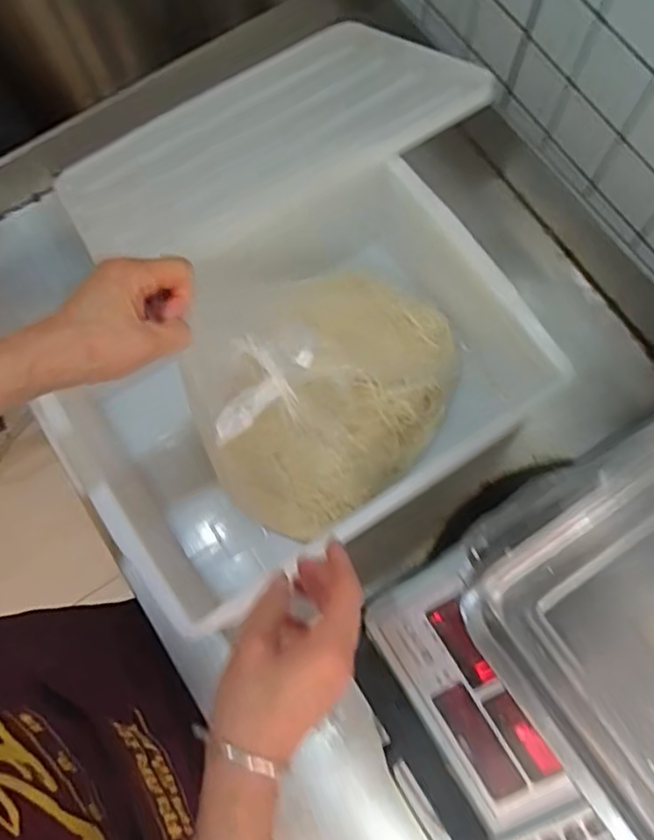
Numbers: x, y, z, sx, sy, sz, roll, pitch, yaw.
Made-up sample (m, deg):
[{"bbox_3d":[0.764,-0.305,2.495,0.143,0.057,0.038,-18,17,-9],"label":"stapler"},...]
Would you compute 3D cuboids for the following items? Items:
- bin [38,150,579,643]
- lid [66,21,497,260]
[{"bbox_3d":[-0.020,-0.032,0.631,0.397,0.167,0.274,-32,77,-6],"label":"bin"},{"bbox_3d":[-0.078,-0.303,0.713,0.420,0.017,0.302,-31,52,-4],"label":"lid"}]

